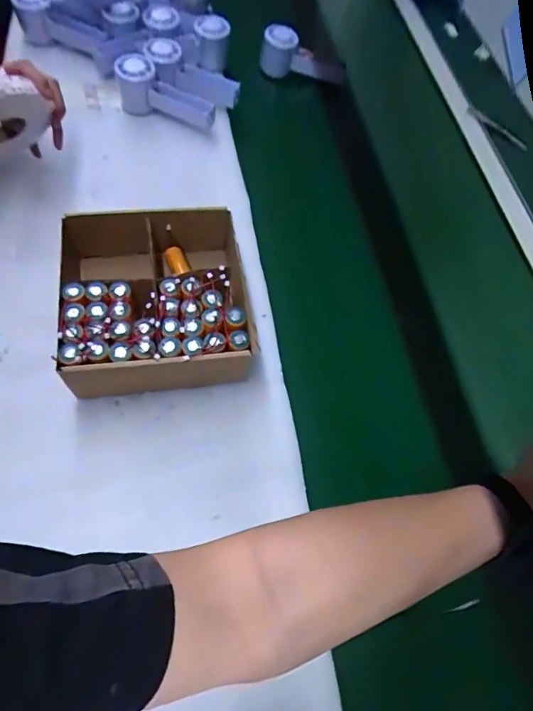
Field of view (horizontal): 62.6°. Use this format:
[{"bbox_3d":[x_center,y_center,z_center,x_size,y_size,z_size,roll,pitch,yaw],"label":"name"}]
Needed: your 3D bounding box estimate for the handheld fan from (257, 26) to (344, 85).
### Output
[{"bbox_3d":[0.063,-0.517,0.770,0.169,0.054,0.061,-6,73,-32],"label":"handheld fan"}]

